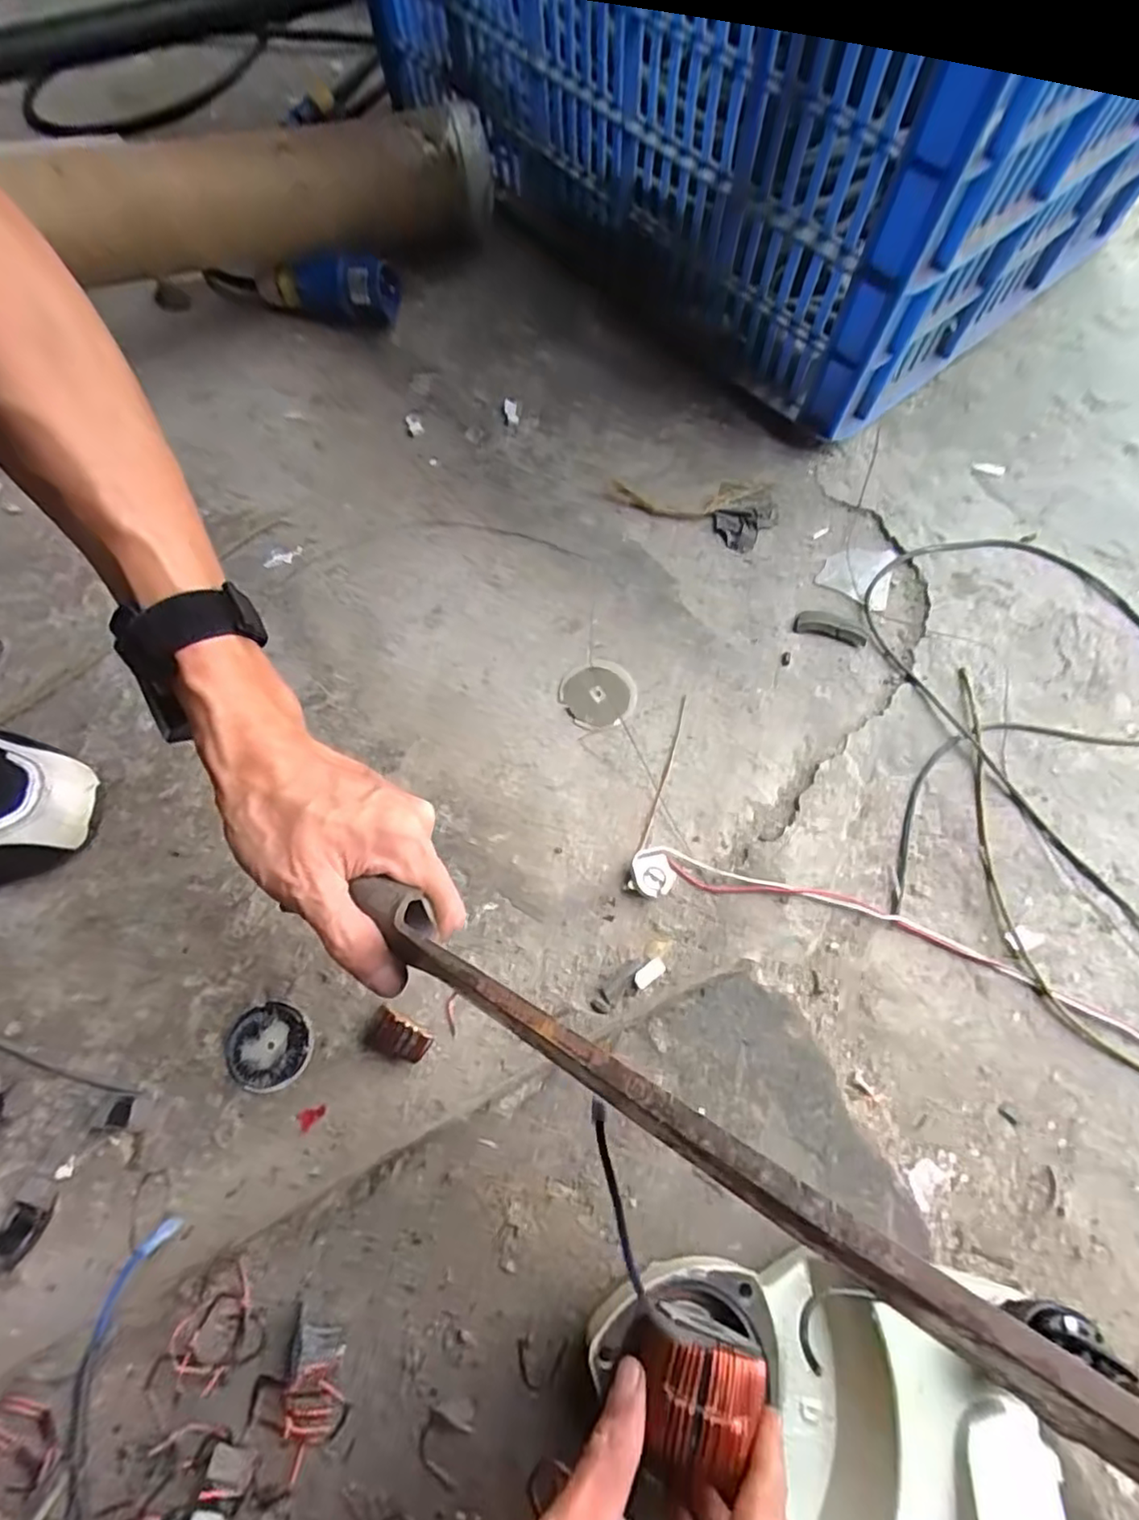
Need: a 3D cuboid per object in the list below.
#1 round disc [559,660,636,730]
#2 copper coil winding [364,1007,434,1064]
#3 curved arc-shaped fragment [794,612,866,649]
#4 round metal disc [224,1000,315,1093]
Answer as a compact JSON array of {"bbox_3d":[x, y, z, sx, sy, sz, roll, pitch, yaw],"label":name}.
[{"bbox_3d":[0.023,-0.049,0.474,0.054,0.004,0.055,0,70,1],"label":"round disc"},{"bbox_3d":[-0.104,0.172,0.389,0.038,0.021,0.024,22,72,8],"label":"copper coil winding"},{"bbox_3d":[0.203,-0.104,0.490,0.055,0.006,0.023,15,71,6],"label":"curved arc-shaped fragment"},{"bbox_3d":[-0.188,0.178,0.393,0.051,0.010,0.048,0,70,1],"label":"round metal disc"}]

